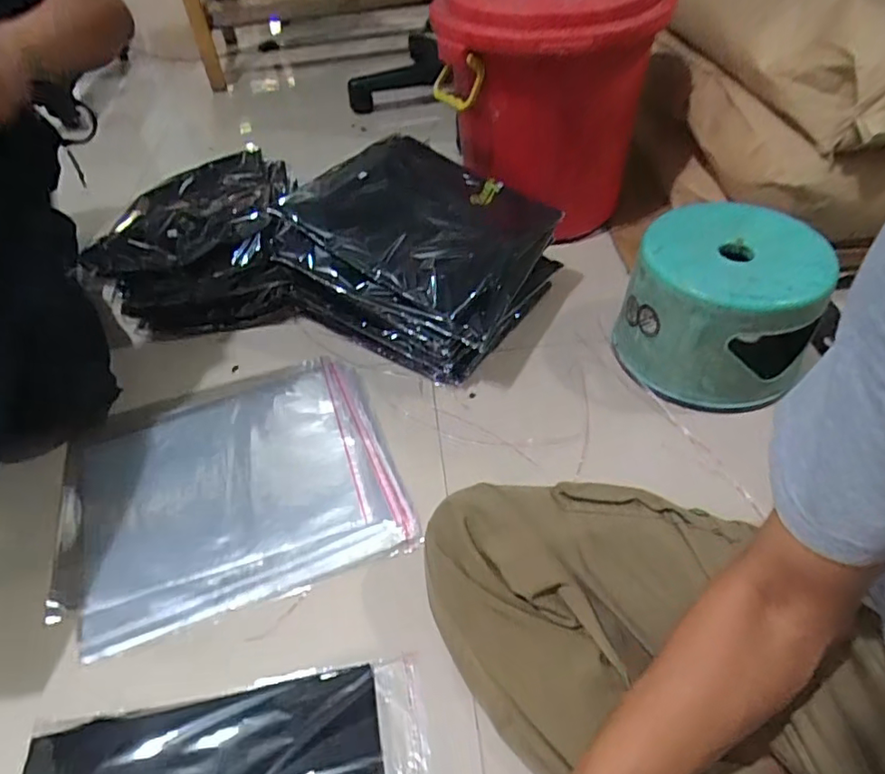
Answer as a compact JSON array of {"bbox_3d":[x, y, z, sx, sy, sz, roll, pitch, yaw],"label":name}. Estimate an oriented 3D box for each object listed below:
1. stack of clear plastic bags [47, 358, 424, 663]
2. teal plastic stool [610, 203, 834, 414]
[{"bbox_3d":[-0.273,0.119,0.736,0.401,0.014,0.340,-19,48,-11],"label":"stack of clear plastic bags"},{"bbox_3d":[0.367,-0.109,0.791,0.221,0.175,0.233,15,50,17],"label":"teal plastic stool"}]

